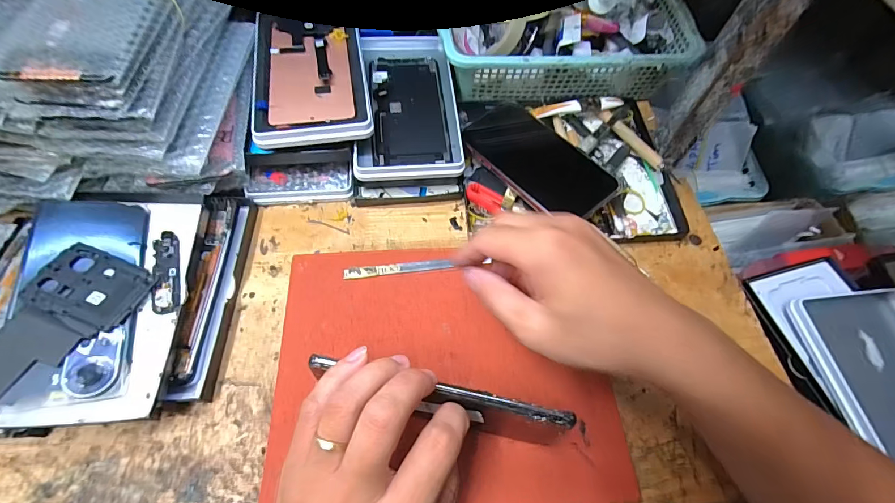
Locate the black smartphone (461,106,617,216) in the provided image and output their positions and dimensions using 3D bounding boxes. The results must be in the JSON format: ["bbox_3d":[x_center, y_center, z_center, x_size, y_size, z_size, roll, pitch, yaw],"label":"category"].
[{"bbox_3d":[0.085,-0.086,0.381,0.067,0.004,0.141,-45,75,1],"label":"black smartphone"}]

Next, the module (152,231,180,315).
[{"bbox_3d":[-0.218,0.015,0.310,0.017,0.007,0.067,-12,64,-9],"label":"module"}]

